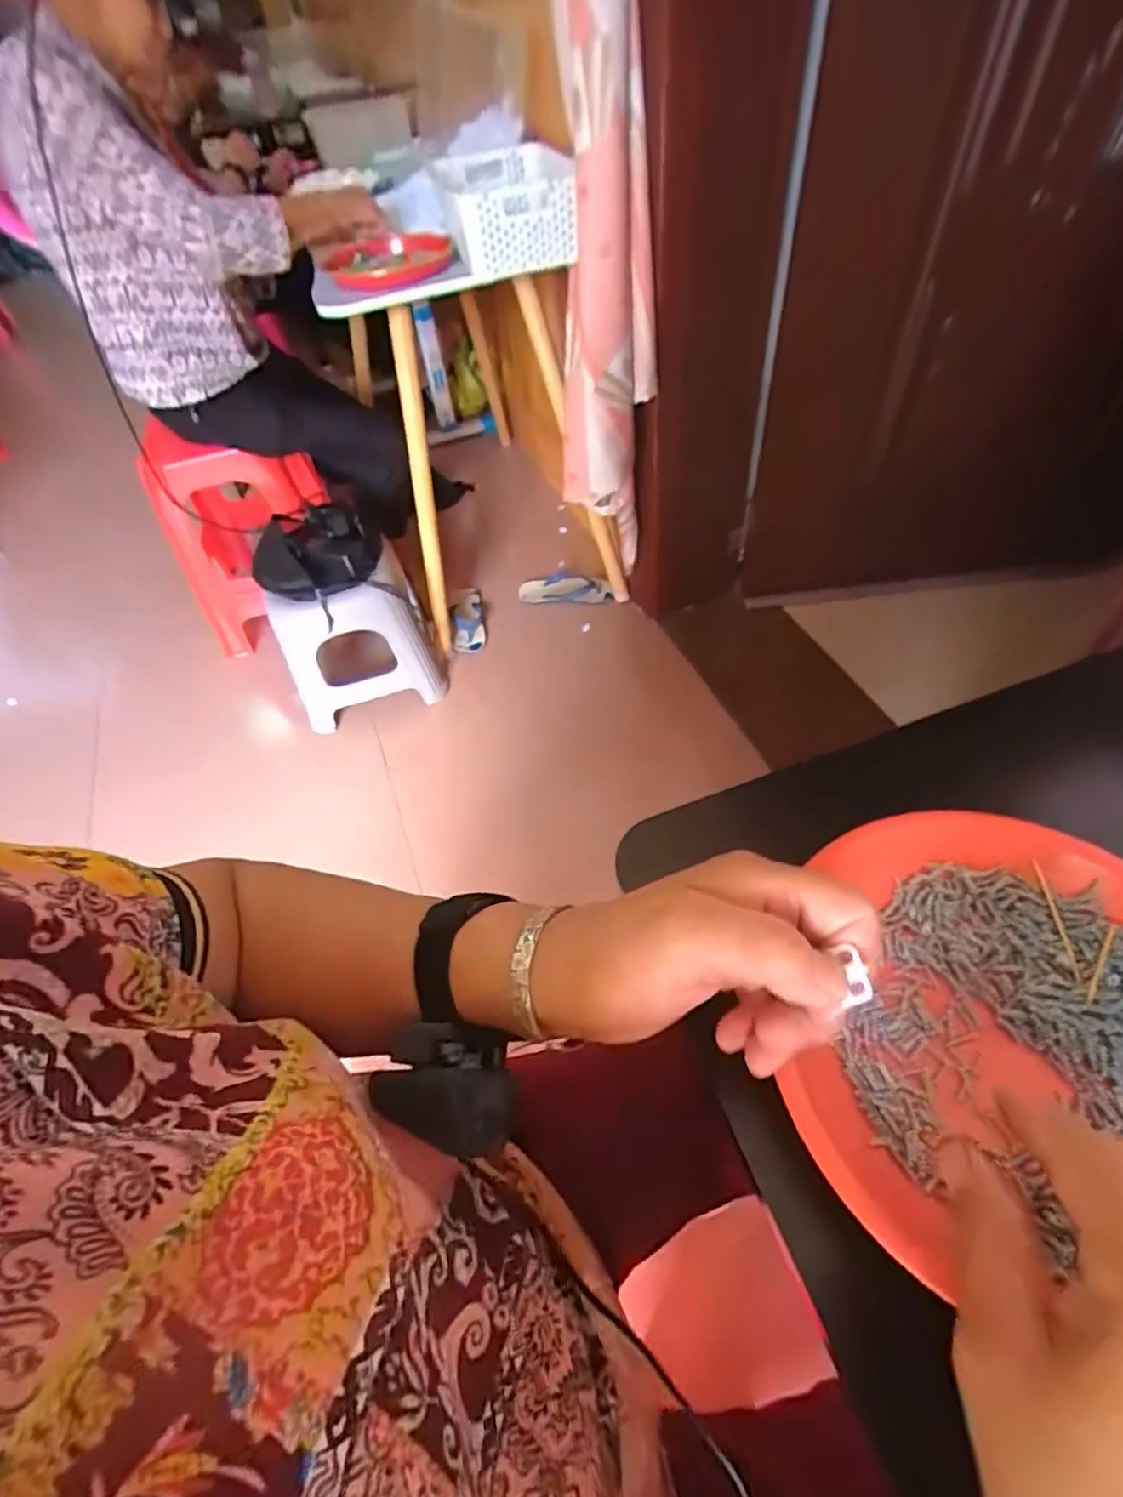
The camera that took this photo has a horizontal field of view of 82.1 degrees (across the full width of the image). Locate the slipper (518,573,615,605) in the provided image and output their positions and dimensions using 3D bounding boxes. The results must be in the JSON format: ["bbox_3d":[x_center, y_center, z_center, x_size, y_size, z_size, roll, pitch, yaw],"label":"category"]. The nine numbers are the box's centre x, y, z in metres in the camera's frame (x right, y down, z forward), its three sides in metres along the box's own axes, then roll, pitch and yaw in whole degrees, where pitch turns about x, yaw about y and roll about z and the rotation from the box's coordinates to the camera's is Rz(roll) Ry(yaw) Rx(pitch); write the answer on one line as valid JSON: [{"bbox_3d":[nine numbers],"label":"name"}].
[{"bbox_3d":[0.015,-0.417,1.664,0.243,0.062,0.090,6,53,10],"label":"slipper"}]

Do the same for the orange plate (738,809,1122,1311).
[{"bbox_3d":[0.186,0.107,0.270,0.180,0.028,0.168,-3,51,4],"label":"orange plate"}]

